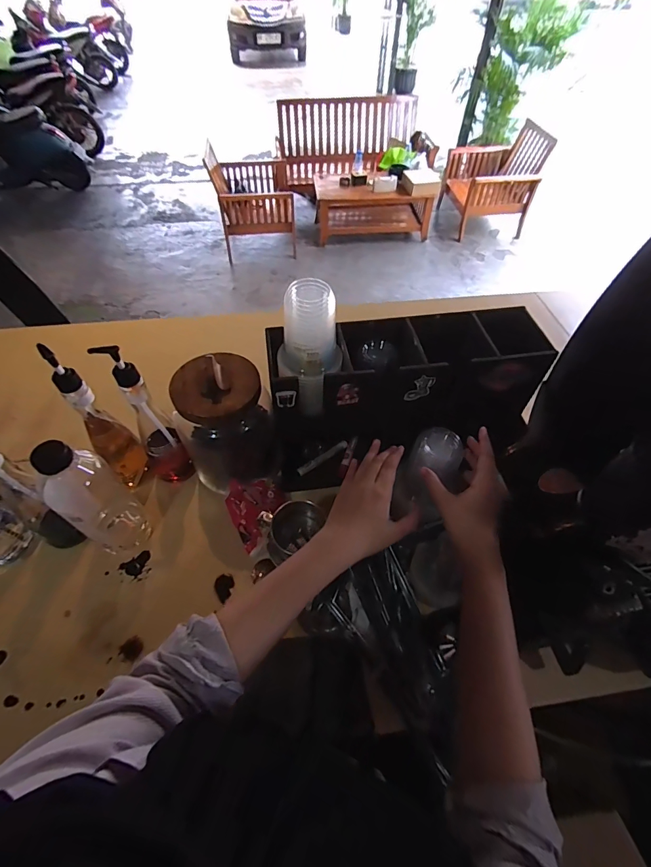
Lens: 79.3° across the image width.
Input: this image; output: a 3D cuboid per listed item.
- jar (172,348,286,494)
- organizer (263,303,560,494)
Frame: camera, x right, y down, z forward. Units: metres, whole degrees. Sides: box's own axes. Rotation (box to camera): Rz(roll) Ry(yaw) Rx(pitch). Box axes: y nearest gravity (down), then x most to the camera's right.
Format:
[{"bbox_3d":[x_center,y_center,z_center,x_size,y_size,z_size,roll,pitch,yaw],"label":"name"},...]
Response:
[{"bbox_3d":[-0.155,-0.004,0.627,0.130,0.229,0.130,1,53,-1],"label":"jar"},{"bbox_3d":[0.121,-0.060,0.644,0.404,0.235,0.138,-4,53,-4],"label":"organizer"}]

